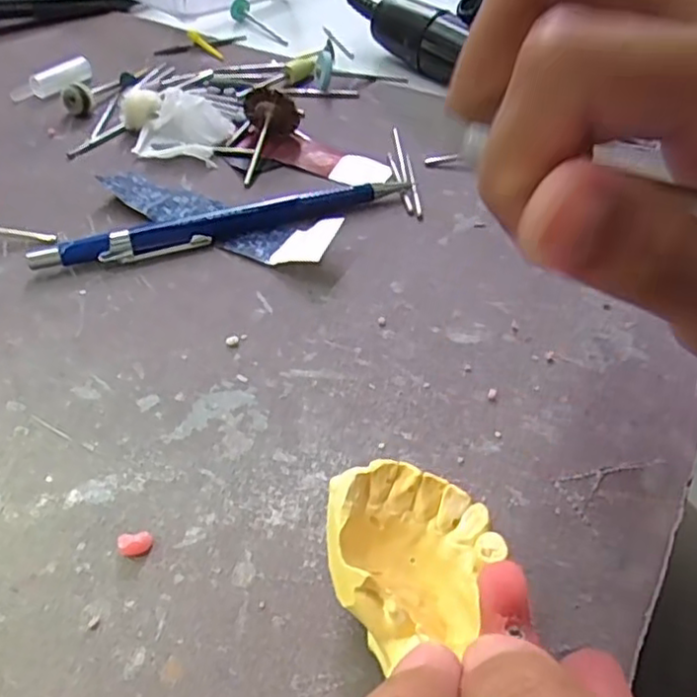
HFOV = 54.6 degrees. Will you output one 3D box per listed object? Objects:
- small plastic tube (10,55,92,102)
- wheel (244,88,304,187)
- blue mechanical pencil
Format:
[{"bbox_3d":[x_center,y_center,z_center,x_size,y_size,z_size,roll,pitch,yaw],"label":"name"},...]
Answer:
[{"bbox_3d":[-0.138,-0.126,0.316,0.038,0.010,0.013,-25,52,-24],"label":"small plastic tube"},{"bbox_3d":[-0.031,-0.086,0.271,0.023,0.021,0.039,-1,46,-3],"label":"wheel"},{"bbox_3d":[-0.042,-0.044,0.238,0.129,0.010,0.008,-16,48,-16],"label":"blue mechanical pencil"}]

